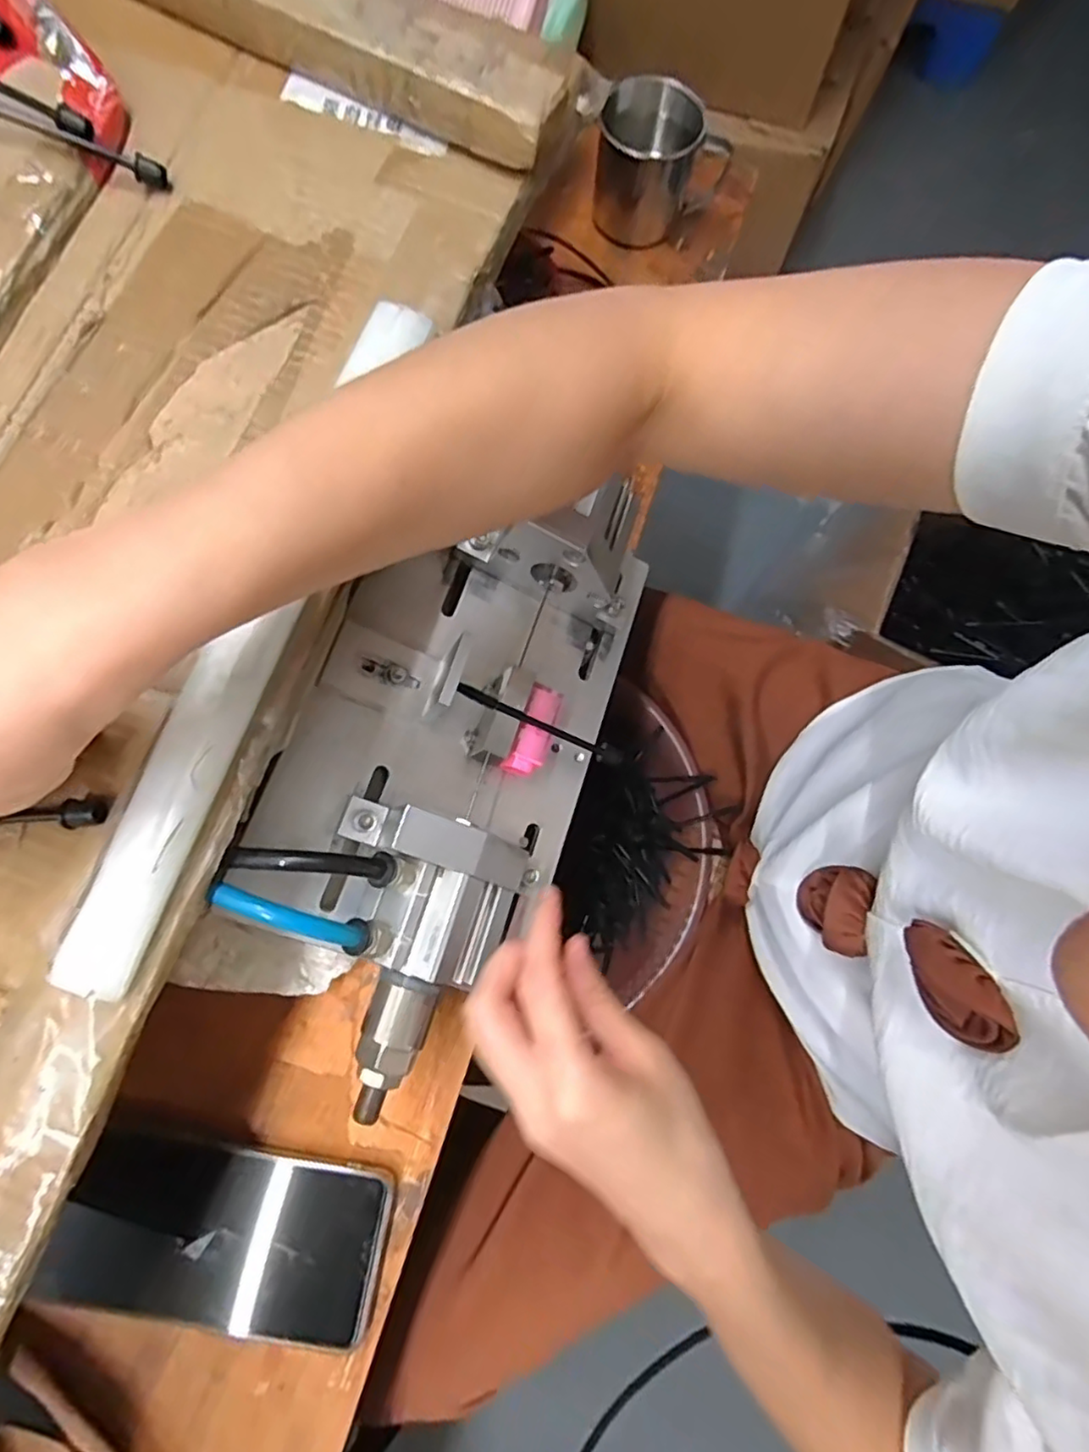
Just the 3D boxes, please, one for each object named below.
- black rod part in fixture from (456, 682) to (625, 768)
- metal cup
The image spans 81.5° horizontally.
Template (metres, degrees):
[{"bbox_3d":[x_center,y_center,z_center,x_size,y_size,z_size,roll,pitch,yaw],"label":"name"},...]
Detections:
[{"bbox_3d":[-0.001,-0.001,0.334,0.096,0.006,0.010,24,75,-15],"label":"black rod part in fixture"},{"bbox_3d":[0.084,-0.403,0.459,0.093,0.077,0.062,9,75,1],"label":"metal cup"}]

